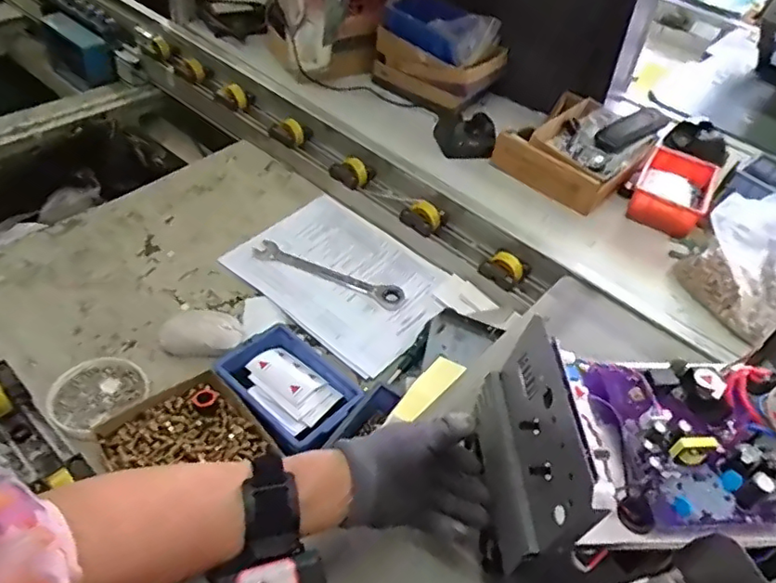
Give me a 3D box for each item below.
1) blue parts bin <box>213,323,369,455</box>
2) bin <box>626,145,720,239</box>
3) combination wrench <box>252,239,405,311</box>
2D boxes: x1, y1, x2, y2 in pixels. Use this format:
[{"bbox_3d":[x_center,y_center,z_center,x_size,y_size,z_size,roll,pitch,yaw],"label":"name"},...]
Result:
[{"bbox_3d":[-0.106,0.111,0.658,0.145,0.055,0.115,37,53,26],"label":"blue parts bin"},{"bbox_3d":[0.416,-0.147,0.855,0.103,0.048,0.151,27,49,18],"label":"bin"},{"bbox_3d":[-0.083,-0.025,0.816,0.222,0.011,0.033,20,47,12],"label":"combination wrench"}]

